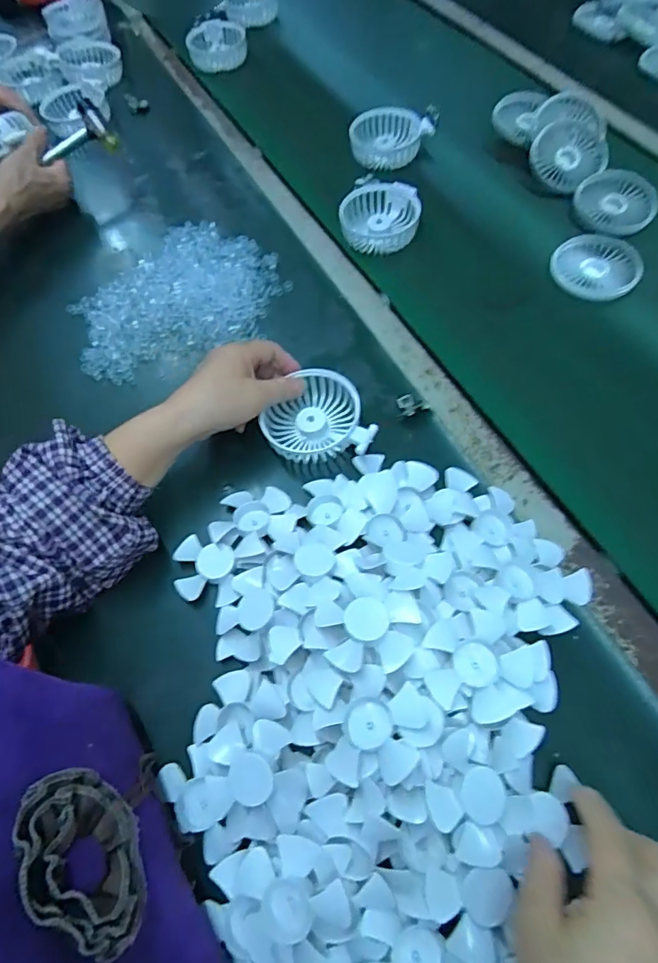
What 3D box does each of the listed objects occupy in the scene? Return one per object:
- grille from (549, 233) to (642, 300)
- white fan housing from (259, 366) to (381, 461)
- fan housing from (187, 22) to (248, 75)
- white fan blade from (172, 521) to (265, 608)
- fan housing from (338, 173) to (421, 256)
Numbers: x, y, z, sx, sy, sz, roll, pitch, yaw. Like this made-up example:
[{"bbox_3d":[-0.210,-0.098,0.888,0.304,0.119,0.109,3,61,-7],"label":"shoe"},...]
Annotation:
[{"bbox_3d":[0.287,-0.233,0.556,0.086,0.011,0.094,-1,63,3],"label":"grille"},{"bbox_3d":[-0.009,-0.060,0.477,0.095,0.029,0.080,1,61,2],"label":"white fan housing"},{"bbox_3d":[-0.173,-0.679,0.805,0.088,0.032,0.087,-8,62,-1],"label":"fan housing"},{"bbox_3d":[-0.095,0.065,0.424,0.066,0.021,0.065,-1,63,3],"label":"white fan blade"},{"bbox_3d":[0.058,-0.302,0.603,0.090,0.032,0.097,7,63,7],"label":"fan housing"}]

